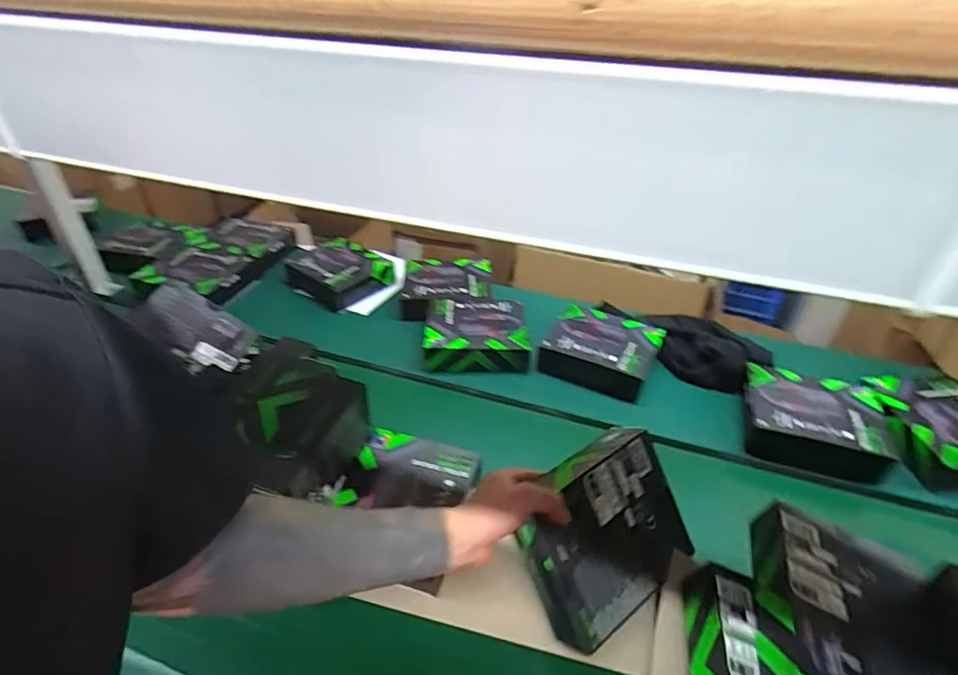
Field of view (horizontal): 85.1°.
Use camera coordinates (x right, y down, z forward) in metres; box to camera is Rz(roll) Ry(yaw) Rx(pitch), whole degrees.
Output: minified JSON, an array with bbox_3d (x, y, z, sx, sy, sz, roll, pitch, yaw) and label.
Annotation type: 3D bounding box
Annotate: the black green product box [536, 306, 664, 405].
[{"bbox_3d":[0.217,0.024,0.932,0.180,0.060,0.166,18,42,22],"label":"black green product box"}]

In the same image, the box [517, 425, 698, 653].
[{"bbox_3d":[0.134,0.207,0.553,0.182,0.162,0.041,-26,5,-30],"label":"box"}]

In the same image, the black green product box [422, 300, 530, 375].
[{"bbox_3d":[-0.006,-0.007,0.956,0.183,0.048,0.156,-1,39,-1],"label":"black green product box"}]

